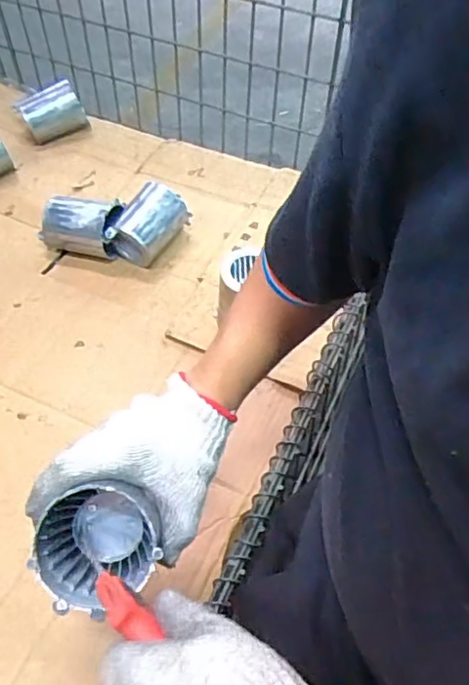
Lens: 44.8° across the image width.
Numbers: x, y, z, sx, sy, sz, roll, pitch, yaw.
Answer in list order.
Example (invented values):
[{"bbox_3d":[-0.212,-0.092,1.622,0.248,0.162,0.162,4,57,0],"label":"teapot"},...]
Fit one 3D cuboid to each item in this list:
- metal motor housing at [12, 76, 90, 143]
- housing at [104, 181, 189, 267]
[{"bbox_3d":[-0.370,-0.464,1.154,0.116,0.089,0.091,-31,60,-23],"label":"metal motor housing"},{"bbox_3d":[-0.146,-0.191,0.952,0.083,0.093,0.122,26,57,16],"label":"housing"}]

